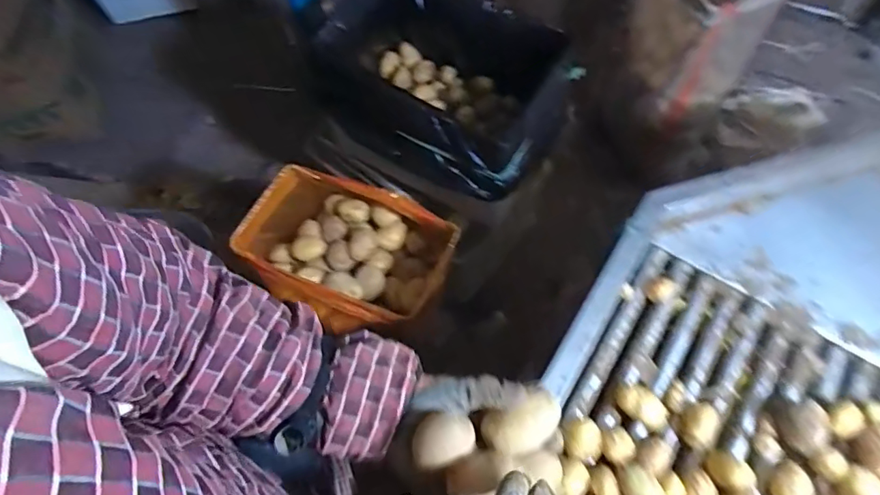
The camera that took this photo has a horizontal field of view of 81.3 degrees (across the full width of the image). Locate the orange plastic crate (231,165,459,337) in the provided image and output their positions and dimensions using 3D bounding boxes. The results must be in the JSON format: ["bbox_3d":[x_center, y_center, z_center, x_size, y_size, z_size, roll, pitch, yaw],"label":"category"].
[{"bbox_3d":[-0.144,0.004,0.854,0.314,0.143,0.200,18,69,8],"label":"orange plastic crate"}]

